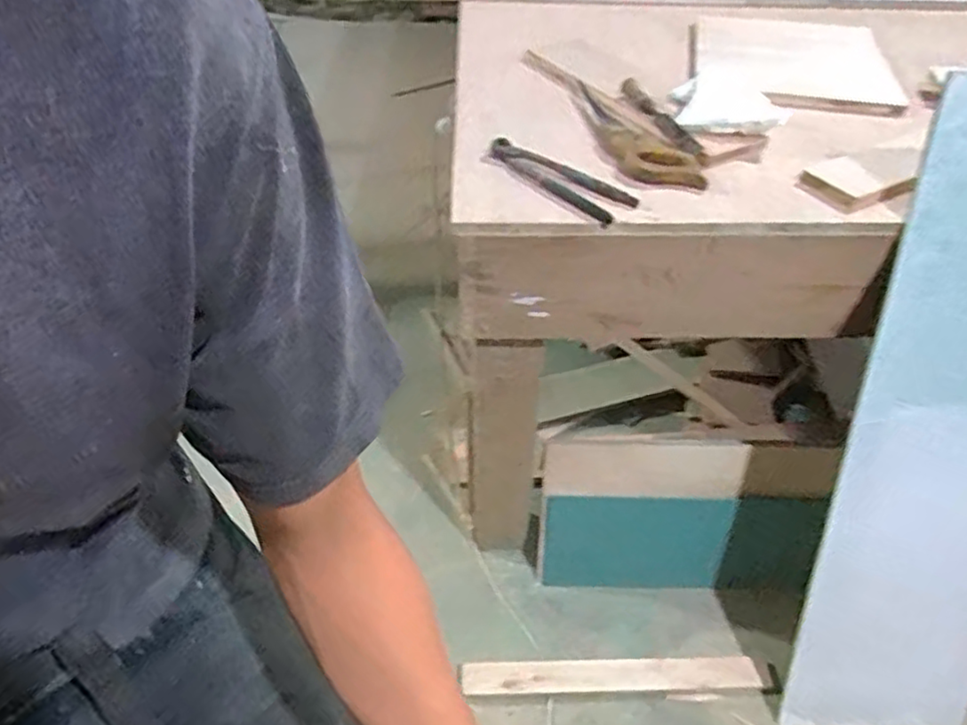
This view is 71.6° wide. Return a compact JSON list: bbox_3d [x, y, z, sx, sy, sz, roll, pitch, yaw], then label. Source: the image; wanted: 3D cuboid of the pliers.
[{"bbox_3d":[0.089,-0.248,0.897,0.064,0.018,0.243,-32,53,-29],"label":"pliers"}]

